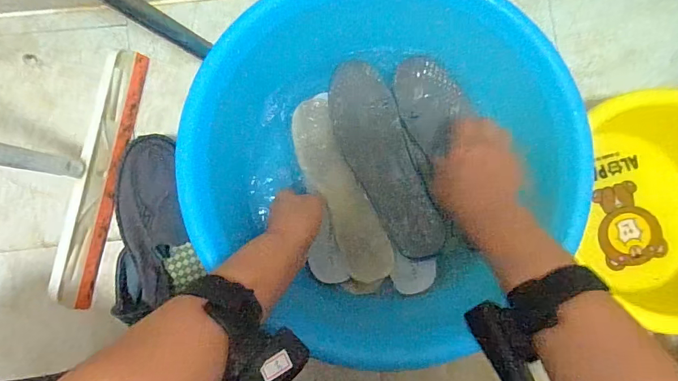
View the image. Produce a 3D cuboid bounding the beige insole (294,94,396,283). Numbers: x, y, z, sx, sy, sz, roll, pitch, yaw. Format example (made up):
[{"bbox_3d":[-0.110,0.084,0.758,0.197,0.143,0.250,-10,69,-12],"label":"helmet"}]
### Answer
[{"bbox_3d":[0.001,0.002,0.514,0.064,0.014,0.235,-24,89,-4],"label":"beige insole"}]

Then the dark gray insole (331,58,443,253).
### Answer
[{"bbox_3d":[0.056,-0.037,0.513,0.079,0.023,0.252,-22,85,-4],"label":"dark gray insole"}]

